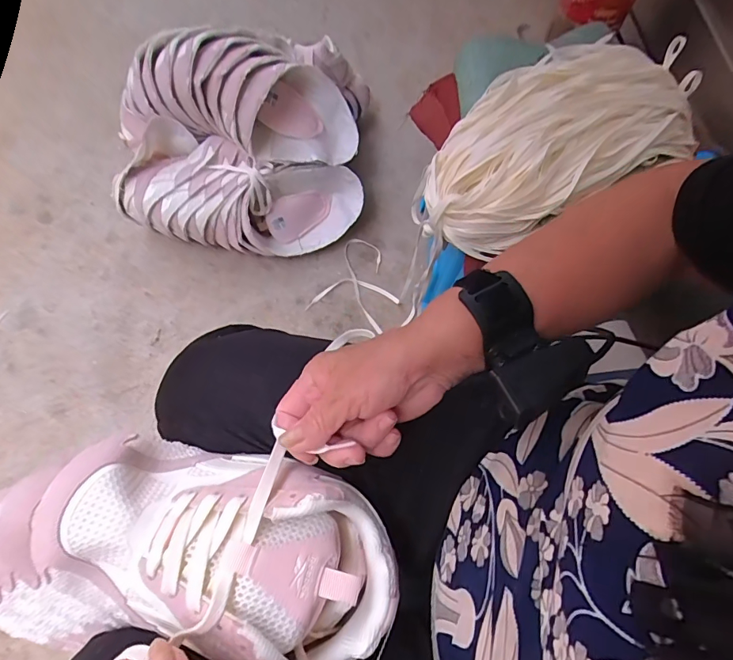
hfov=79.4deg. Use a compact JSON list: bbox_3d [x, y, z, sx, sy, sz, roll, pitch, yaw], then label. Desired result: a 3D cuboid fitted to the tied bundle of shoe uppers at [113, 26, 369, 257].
[{"bbox_3d":[-0.214,-0.352,0.787,0.428,0.237,0.367,-1,69,-6],"label":"tied bundle of shoe uppers"}]

